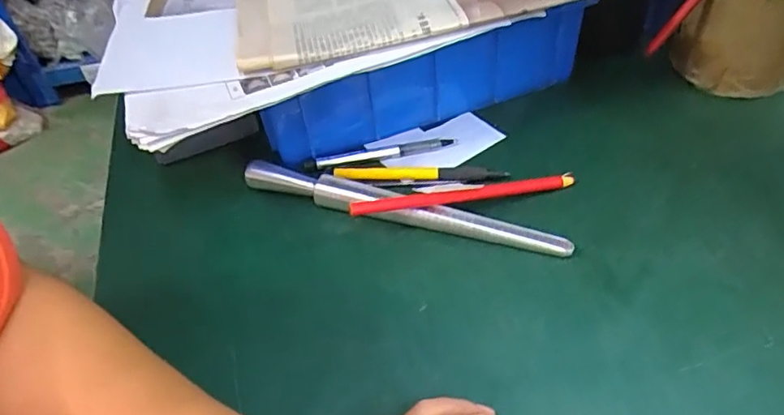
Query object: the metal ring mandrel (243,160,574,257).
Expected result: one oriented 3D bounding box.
[{"bbox_3d":[0.001,0.000,0.398,0.243,0.022,0.018,13,48,19],"label":"metal ring mandrel"}]

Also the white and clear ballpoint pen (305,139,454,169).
[{"bbox_3d":[-0.009,-0.046,0.451,0.121,0.007,0.016,-9,45,-1],"label":"white and clear ballpoint pen"}]

